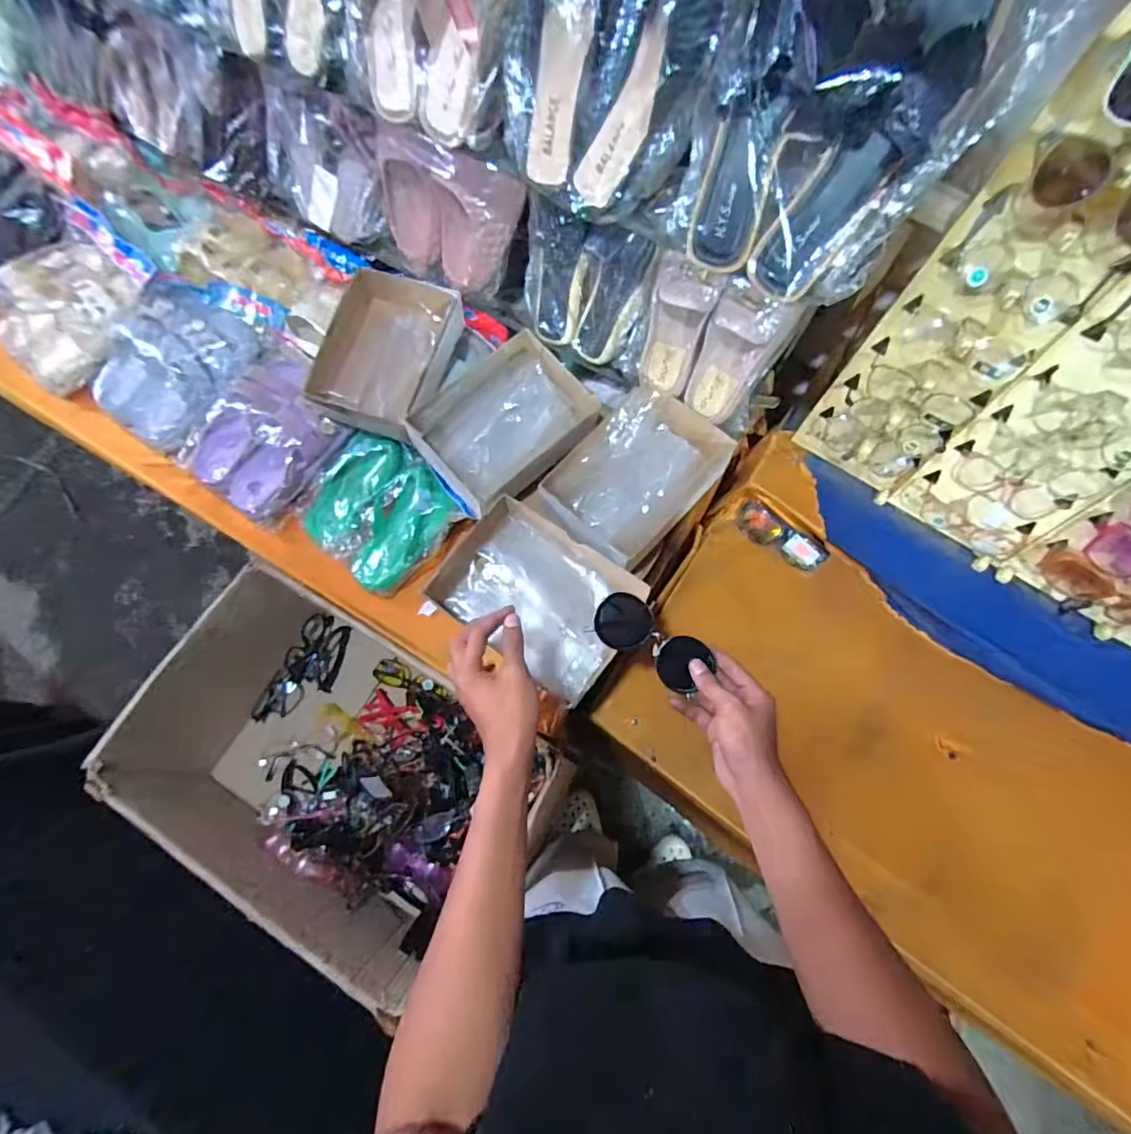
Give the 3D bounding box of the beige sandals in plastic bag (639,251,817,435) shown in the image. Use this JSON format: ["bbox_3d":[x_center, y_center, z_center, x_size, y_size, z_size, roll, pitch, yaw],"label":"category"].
[{"bbox_3d":[0.184,-0.288,0.696,0.191,0.191,0.070,33,55,12],"label":"beige sandals in plastic bag"}]

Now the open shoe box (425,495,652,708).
[{"bbox_3d":[-0.038,0.036,0.673,0.237,0.064,0.160,34,74,10],"label":"open shoe box"}]

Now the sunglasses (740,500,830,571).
[{"bbox_3d":[0.327,-0.046,0.810,0.136,0.037,0.044,42,76,12],"label":"sunglasses"}]

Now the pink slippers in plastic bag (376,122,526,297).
[{"bbox_3d":[-0.167,-0.495,0.740,0.202,0.172,0.090,30,74,9],"label":"pink slippers in plastic bag"}]

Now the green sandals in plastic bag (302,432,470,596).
[{"bbox_3d":[-0.271,-0.093,0.790,0.217,0.067,0.210,42,88,7],"label":"green sandals in plastic bag"}]

